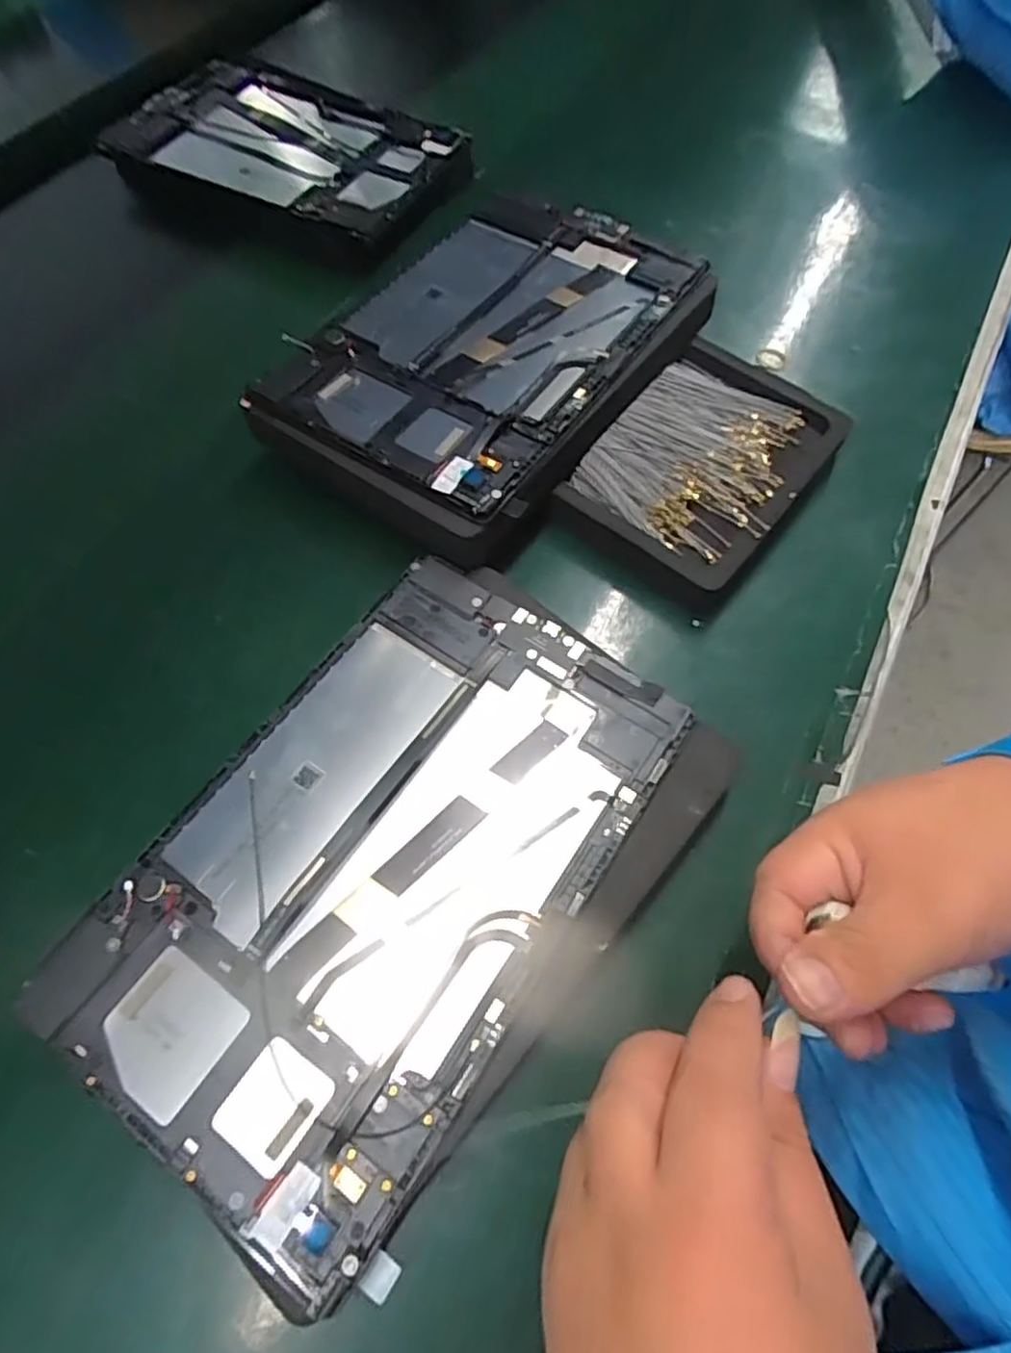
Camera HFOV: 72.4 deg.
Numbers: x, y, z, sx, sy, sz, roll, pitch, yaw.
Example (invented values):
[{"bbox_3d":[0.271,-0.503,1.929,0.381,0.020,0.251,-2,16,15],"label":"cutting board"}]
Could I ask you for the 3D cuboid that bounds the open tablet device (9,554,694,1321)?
[{"bbox_3d":[-0.045,0.066,0.269,0.145,0.006,0.236,32,66,14],"label":"open tablet device"}]

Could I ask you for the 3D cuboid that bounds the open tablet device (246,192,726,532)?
[{"bbox_3d":[-0.004,-0.189,0.380,0.164,0.010,0.231,28,65,14],"label":"open tablet device"}]

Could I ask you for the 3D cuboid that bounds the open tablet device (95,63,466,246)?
[{"bbox_3d":[-0.161,-0.402,0.518,0.255,0.016,0.148,25,66,13],"label":"open tablet device"}]

